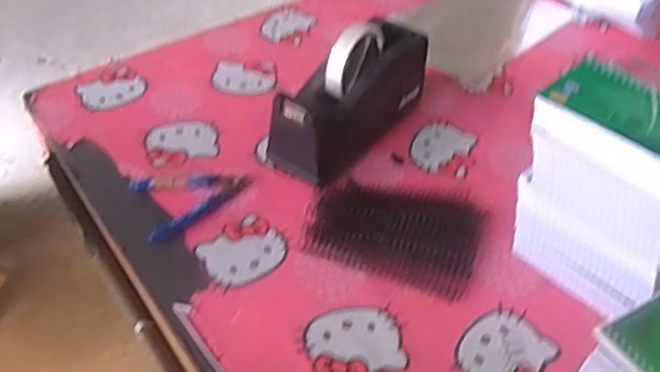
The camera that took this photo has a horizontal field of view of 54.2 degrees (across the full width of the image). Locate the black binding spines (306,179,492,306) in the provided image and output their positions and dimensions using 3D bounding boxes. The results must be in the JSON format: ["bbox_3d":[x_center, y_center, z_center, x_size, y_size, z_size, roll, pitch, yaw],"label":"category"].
[{"bbox_3d":[0.066,0.040,0.636,0.164,0.011,0.123,16,46,15],"label":"black binding spines"}]

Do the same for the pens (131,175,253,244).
[{"bbox_3d":[-0.136,0.010,0.650,0.111,0.010,0.086,-17,47,-18],"label":"pens"}]

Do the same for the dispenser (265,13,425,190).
[{"bbox_3d":[0.022,-0.103,0.694,0.075,0.120,0.196,28,50,25],"label":"dispenser"}]

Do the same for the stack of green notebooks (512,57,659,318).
[{"bbox_3d":[0.239,0.010,0.544,0.085,0.177,0.148,-30,53,-28],"label":"stack of green notebooks"}]

